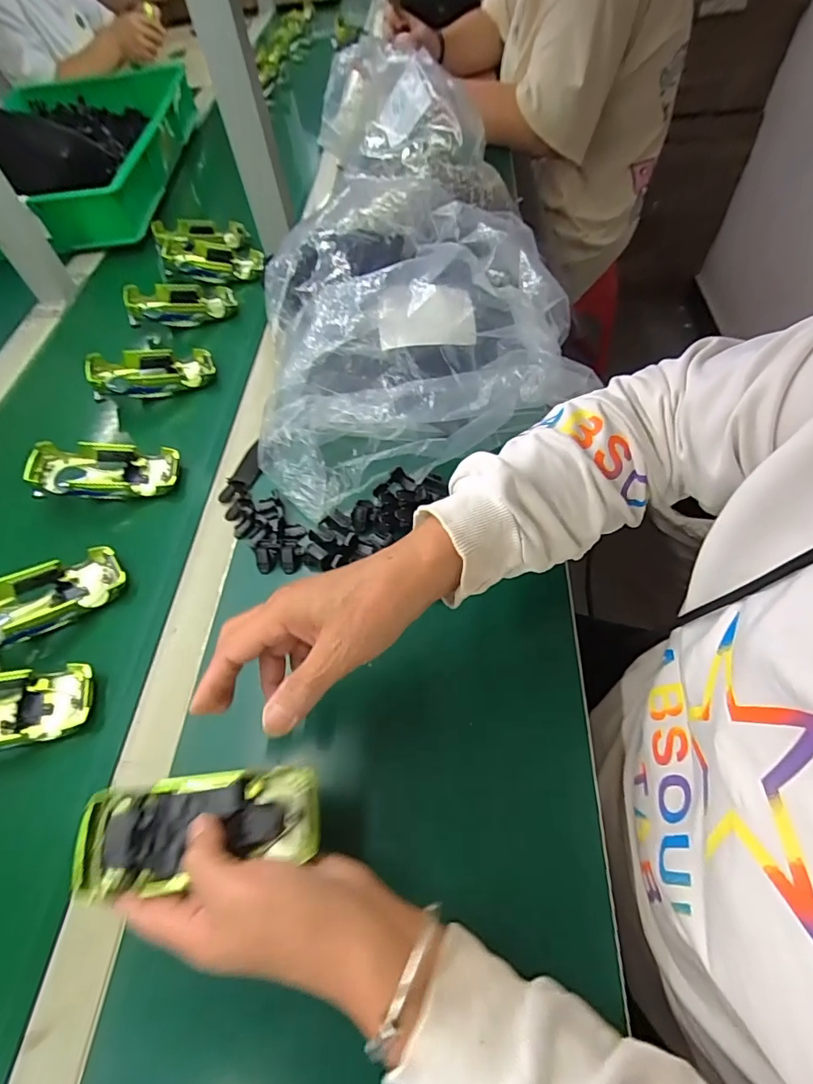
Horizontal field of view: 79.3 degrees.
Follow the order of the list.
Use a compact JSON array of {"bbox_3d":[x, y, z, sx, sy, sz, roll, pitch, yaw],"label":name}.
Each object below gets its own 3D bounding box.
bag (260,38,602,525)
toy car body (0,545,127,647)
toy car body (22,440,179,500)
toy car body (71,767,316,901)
[{"bbox_3d":[-0.001,-0.390,0.593,0.286,0.146,0.699,-4,57,2],"label":"bag"},{"bbox_3d":[-0.317,0.053,0.424,0.134,0.031,0.061,-24,57,-27],"label":"toy car body"},{"bbox_3d":[-0.307,-0.071,0.501,0.137,0.033,0.057,0,56,-10],"label":"toy car body"},{"bbox_3d":[-0.119,0.167,0.289,0.133,0.028,0.053,-8,57,-6],"label":"toy car body"}]

